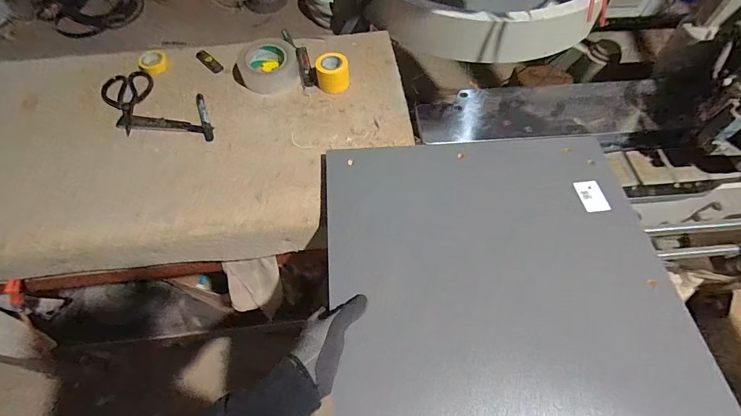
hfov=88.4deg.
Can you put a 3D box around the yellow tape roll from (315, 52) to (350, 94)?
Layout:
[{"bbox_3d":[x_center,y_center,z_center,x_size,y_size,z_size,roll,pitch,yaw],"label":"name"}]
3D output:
[{"bbox_3d":[-0.077,-0.278,0.783,0.068,0.052,0.065,-2,60,-3],"label":"yellow tape roll"}]

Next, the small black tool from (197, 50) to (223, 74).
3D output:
[{"bbox_3d":[-0.362,-0.327,0.850,0.095,0.013,0.027,40,67,20],"label":"small black tool"}]

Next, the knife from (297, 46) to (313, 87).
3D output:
[{"bbox_3d":[-0.142,-0.311,0.830,0.023,0.011,0.121,-10,61,-7],"label":"knife"}]

